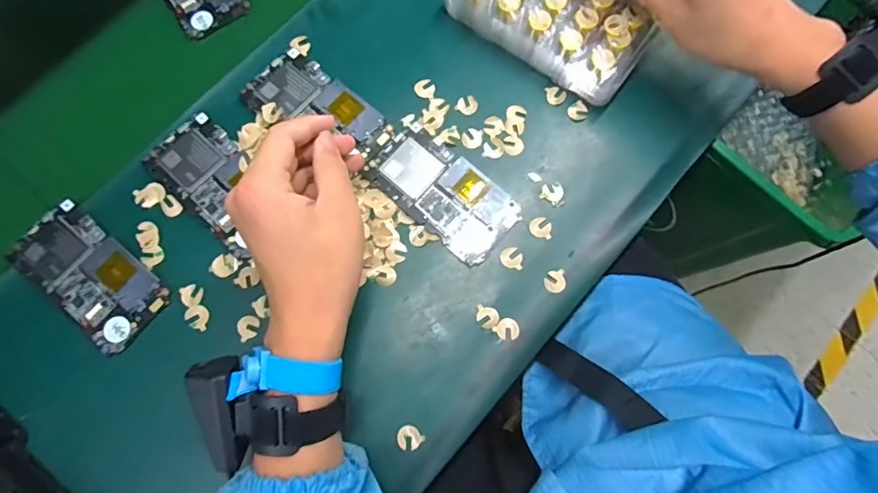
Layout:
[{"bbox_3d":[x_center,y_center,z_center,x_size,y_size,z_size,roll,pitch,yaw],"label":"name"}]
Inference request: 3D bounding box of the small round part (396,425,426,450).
[{"bbox_3d":[-0.023,0.145,0.374,0.019,0.004,0.018,0,78,-1],"label":"small round part"}]

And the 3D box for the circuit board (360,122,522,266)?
[{"bbox_3d":[0.004,-0.046,0.416,0.124,0.009,0.067,40,80,7],"label":"circuit board"}]

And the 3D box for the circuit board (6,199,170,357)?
[{"bbox_3d":[-0.278,0.022,0.395,0.124,0.009,0.064,41,80,7],"label":"circuit board"}]

